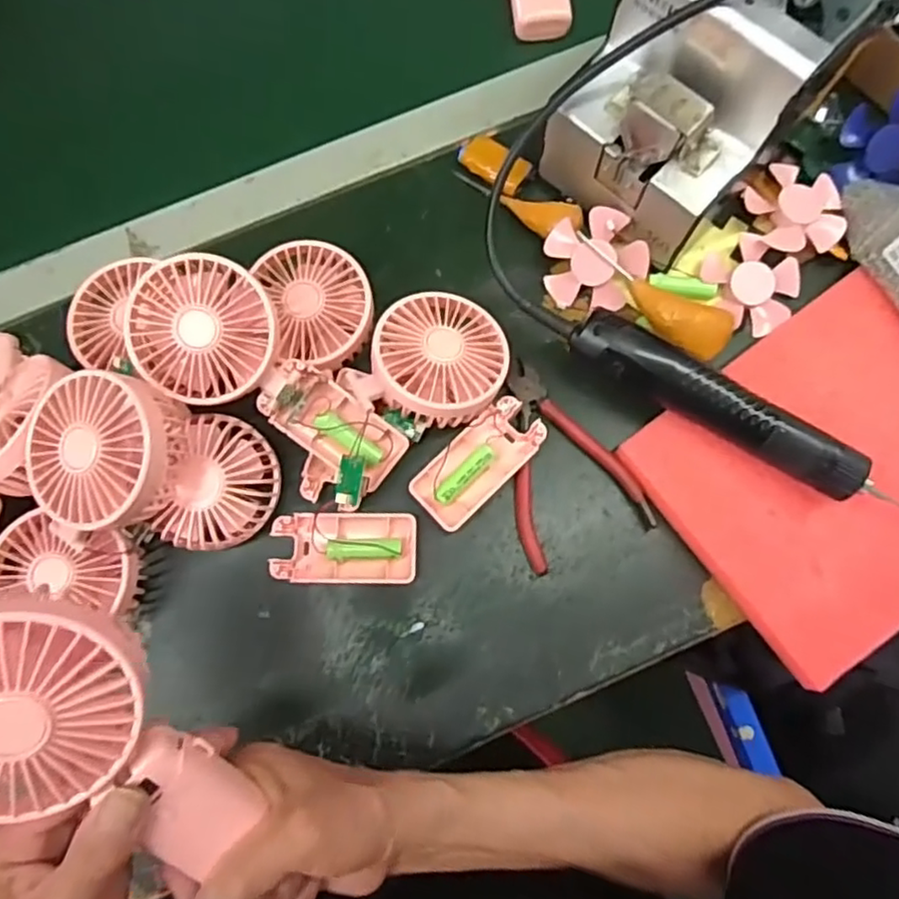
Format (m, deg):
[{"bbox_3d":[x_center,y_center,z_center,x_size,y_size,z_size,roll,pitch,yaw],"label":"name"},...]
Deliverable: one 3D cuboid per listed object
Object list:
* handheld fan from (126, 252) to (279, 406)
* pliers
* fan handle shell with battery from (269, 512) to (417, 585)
[{"bbox_3d":[-0.149,-0.076,0.408,0.085,0.036,0.085,0,96,-1],"label":"handheld fan"},{"bbox_3d":[0.072,0.005,0.455,0.092,0.012,0.138,-25,78,-4],"label":"pliers"},{"bbox_3d":[-0.070,0.067,0.441,0.095,0.022,0.047,0,78,2],"label":"fan handle shell with battery"}]

